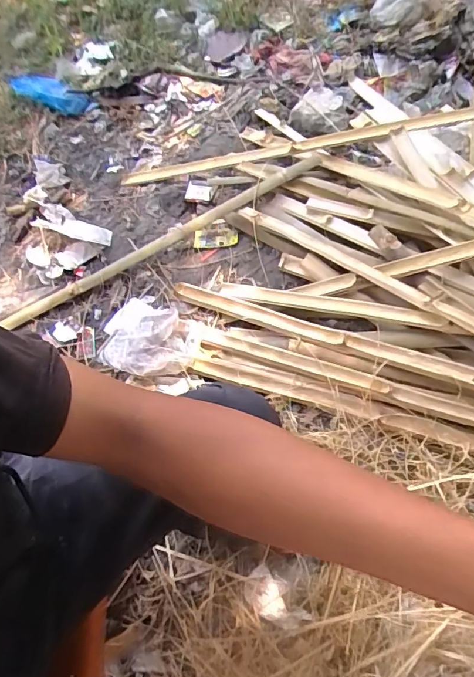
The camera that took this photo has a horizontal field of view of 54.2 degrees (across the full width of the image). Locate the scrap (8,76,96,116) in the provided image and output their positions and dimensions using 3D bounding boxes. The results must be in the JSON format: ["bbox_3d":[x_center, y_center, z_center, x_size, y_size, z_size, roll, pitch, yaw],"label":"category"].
[{"bbox_3d":[-0.542,-0.703,1.328,0.247,0.057,0.089,17,62,-3],"label":"scrap"}]

